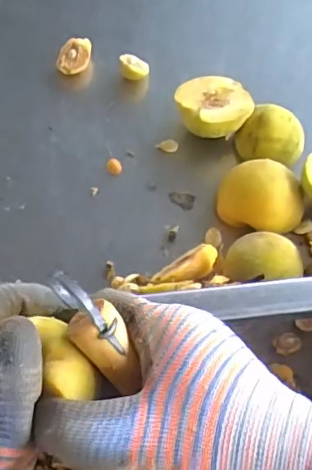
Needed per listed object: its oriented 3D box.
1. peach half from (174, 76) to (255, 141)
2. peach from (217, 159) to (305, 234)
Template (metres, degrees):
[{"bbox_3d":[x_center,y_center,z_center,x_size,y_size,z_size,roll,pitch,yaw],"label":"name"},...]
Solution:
[{"bbox_3d":[0.045,-0.101,0.454,0.060,0.036,0.062,1,62,-2],"label":"peach half"},{"bbox_3d":[0.078,-0.026,0.416,0.060,0.034,0.049,23,64,9],"label":"peach"}]

